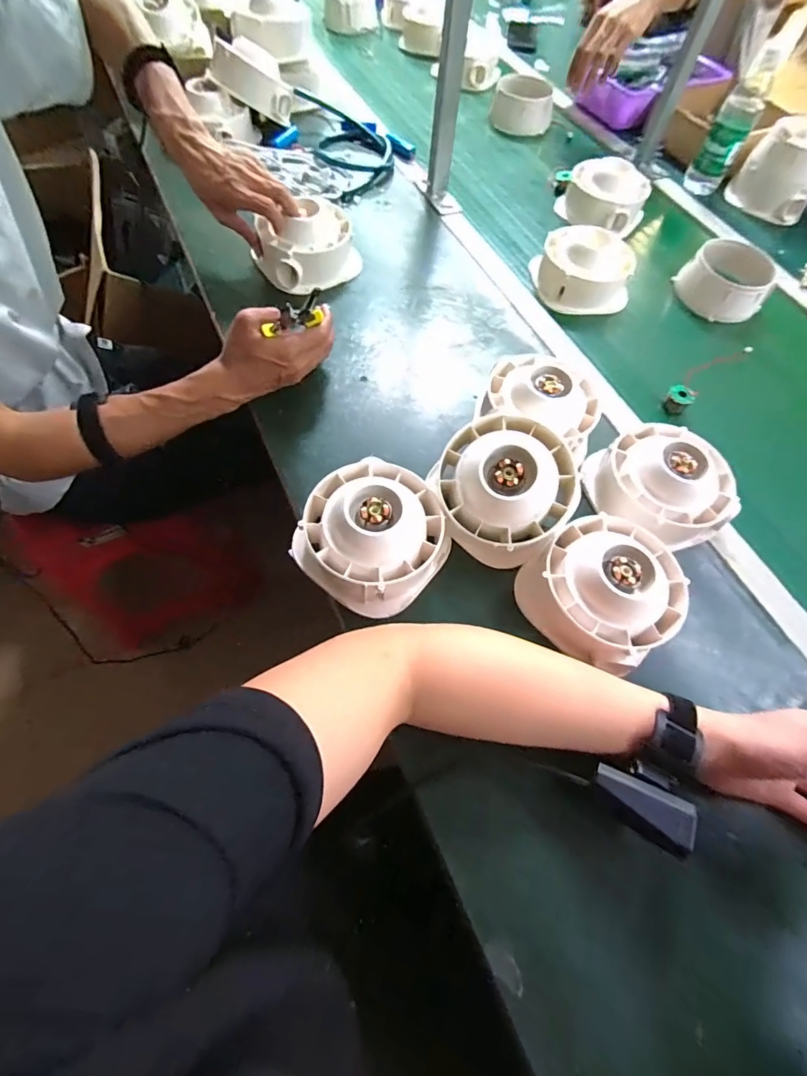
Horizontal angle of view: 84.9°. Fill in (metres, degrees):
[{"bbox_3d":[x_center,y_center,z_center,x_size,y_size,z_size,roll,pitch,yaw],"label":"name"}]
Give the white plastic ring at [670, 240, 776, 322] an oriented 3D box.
[{"bbox_3d":[0.489,-0.390,0.665,0.122,0.055,0.122,40,69,14],"label":"white plastic ring"}]

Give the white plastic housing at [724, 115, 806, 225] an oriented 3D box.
[{"bbox_3d":[0.669,-0.639,0.776,0.133,0.105,0.133,38,69,14],"label":"white plastic housing"}]

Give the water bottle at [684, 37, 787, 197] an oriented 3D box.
[{"bbox_3d":[0.557,-0.694,0.746,0.062,0.201,0.076,33,67,12],"label":"water bottle"}]

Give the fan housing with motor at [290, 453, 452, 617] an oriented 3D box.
[{"bbox_3d":[-0.029,-0.009,0.421,0.134,0.064,0.138,38,68,13],"label":"fan housing with motor"}]

